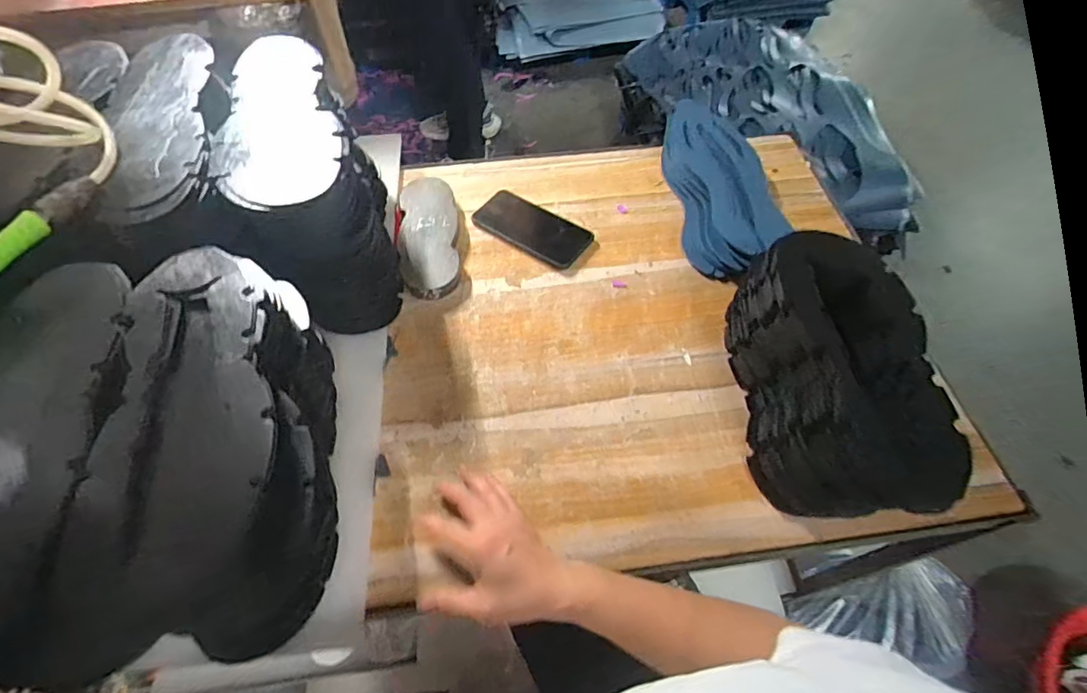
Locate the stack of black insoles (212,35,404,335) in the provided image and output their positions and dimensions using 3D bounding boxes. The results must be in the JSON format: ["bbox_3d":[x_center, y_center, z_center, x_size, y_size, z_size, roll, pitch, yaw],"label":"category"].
[{"bbox_3d":[-0.258,-0.177,0.599,0.126,0.193,0.259,-13,59,-9],"label":"stack of black insoles"}]

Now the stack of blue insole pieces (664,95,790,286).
[{"bbox_3d":[0.240,-0.214,0.715,0.111,0.061,0.306,-3,57,-3],"label":"stack of blue insole pieces"}]

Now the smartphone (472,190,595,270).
[{"bbox_3d":[-0.014,-0.165,0.718,0.161,0.007,0.080,31,62,17],"label":"smartphone"}]

